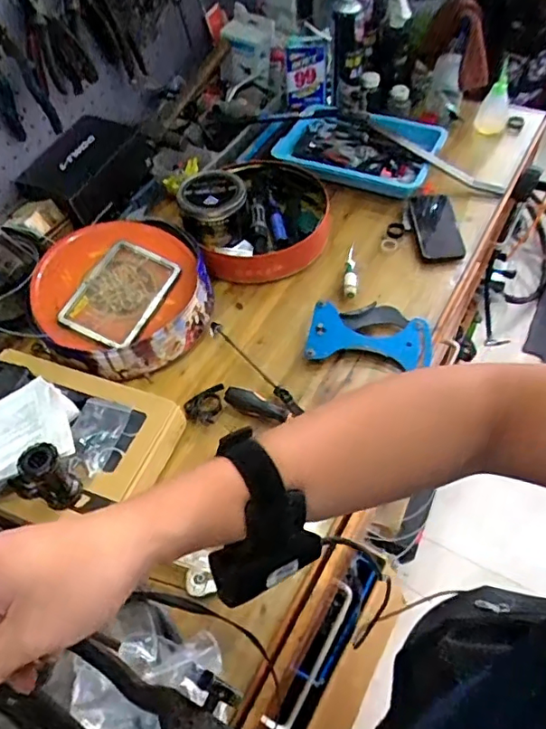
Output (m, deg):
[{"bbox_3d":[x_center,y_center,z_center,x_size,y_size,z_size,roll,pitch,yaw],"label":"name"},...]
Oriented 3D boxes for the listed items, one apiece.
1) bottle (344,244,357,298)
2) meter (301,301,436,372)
[{"bbox_3d":[0.140,-0.172,0.972,0.022,0.019,0.124,2,54,7],"label":"bottle"},{"bbox_3d":[0.158,-0.053,0.882,0.207,0.029,0.118,5,53,-8],"label":"meter"}]

